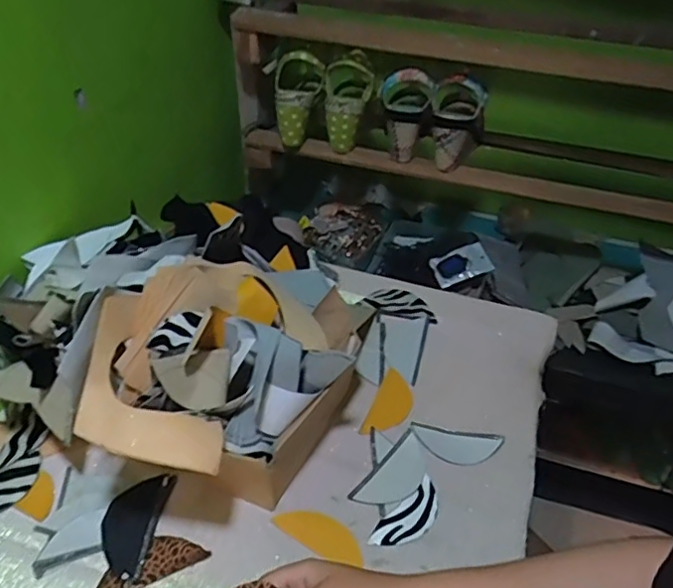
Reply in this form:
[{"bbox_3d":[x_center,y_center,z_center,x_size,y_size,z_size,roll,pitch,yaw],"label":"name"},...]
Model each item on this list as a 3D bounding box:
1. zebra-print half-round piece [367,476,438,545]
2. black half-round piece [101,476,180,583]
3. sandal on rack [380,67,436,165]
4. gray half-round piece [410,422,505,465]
[{"bbox_3d":[0.079,0.237,0.619,0.097,0.006,0.040,-31,52,-33],"label":"zebra-print half-round piece"},{"bbox_3d":[-0.208,0.231,0.594,0.056,0.008,0.106,8,41,5],"label":"black half-round piece"},{"bbox_3d":[0.109,-0.293,0.926,0.082,0.136,0.100,9,40,7],"label":"sandal on rack"},{"bbox_3d":[0.141,0.177,0.686,0.104,0.008,0.044,9,42,7],"label":"gray half-round piece"}]

